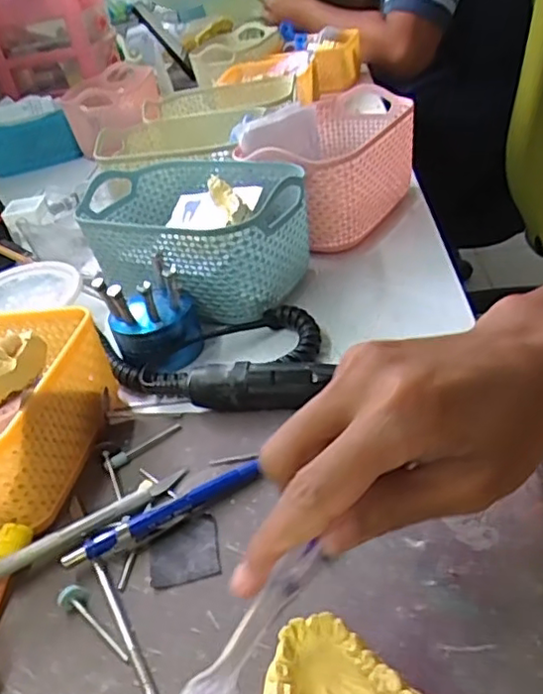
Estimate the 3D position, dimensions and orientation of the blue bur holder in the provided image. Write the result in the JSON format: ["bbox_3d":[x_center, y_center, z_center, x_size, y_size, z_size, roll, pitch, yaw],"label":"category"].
[{"bbox_3d":[-0.082,-0.023,0.430,0.058,0.063,0.054,-17,35,-7],"label":"blue bur holder"}]

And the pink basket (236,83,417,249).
[{"bbox_3d":[0.056,-0.164,0.567,0.119,0.089,0.183,10,40,27],"label":"pink basket"}]

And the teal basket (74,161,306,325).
[{"bbox_3d":[-0.058,-0.091,0.493,0.171,0.070,0.122,12,41,30],"label":"teal basket"}]

